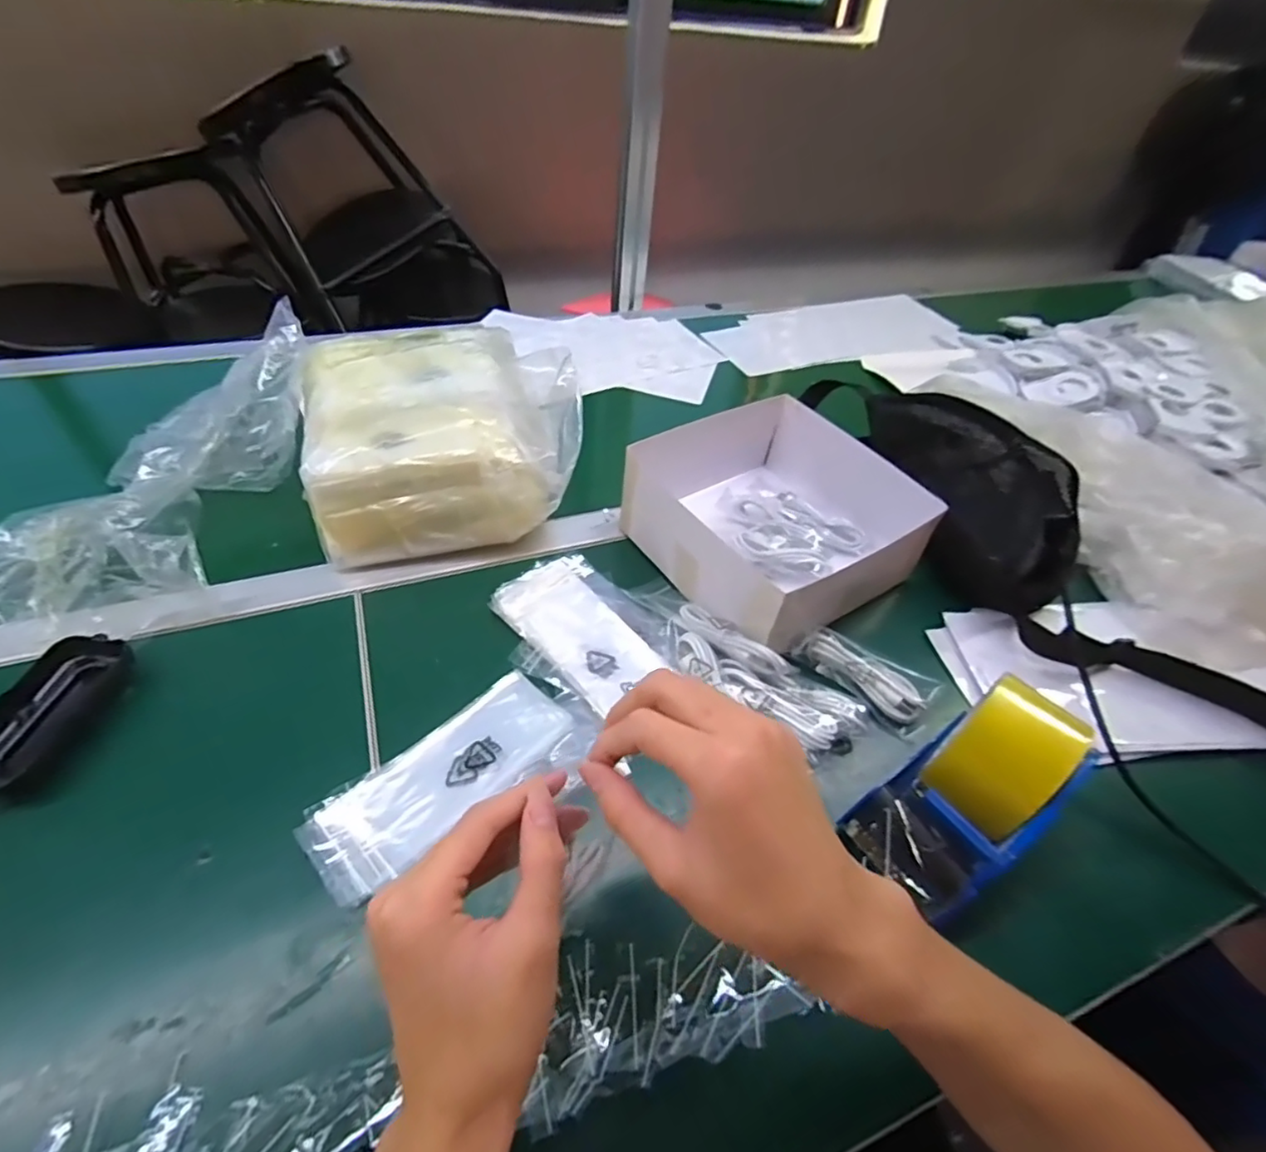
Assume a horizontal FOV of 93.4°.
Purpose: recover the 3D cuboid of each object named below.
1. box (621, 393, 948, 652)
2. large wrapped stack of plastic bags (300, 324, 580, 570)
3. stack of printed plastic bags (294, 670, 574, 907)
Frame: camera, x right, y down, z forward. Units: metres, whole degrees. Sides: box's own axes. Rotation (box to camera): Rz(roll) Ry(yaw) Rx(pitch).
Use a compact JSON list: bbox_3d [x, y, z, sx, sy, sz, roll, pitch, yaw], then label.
[{"bbox_3d":[0.128,-0.059,0.544,0.210,0.075,0.211,-26,55,-27],"label":"box"},{"bbox_3d":[-0.180,-0.135,0.572,0.230,0.132,0.219,-11,49,-16],"label":"large wrapped stack of plastic bags"},{"bbox_3d":[-0.128,0.134,0.406,0.175,0.006,0.071,-34,59,-32],"label":"stack of printed plastic bags"}]

